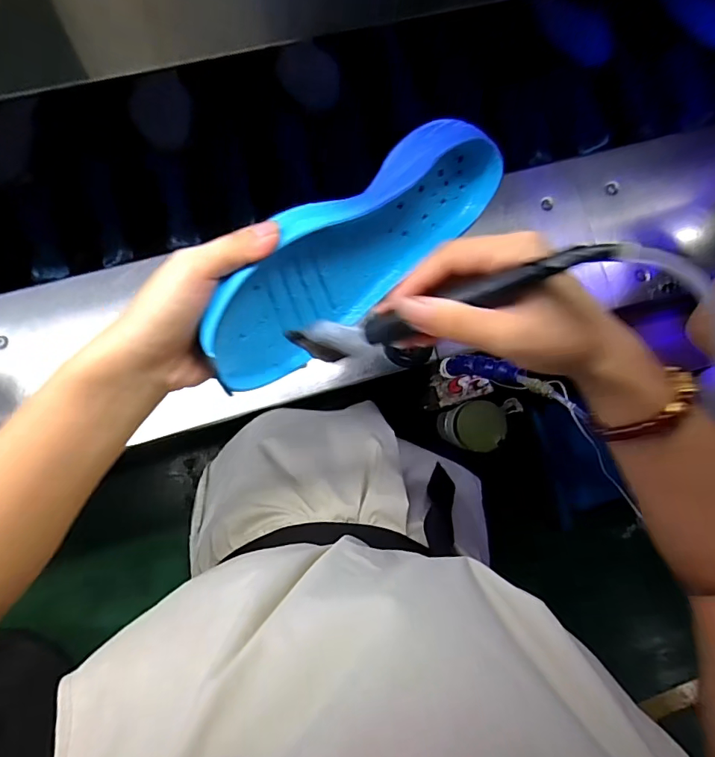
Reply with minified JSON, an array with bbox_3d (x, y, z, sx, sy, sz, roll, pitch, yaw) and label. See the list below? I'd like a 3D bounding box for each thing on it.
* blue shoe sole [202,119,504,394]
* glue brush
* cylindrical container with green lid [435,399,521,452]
[{"bbox_3d":[0.004,-0.085,0.328,0.033,0.098,0.253,32,61,34],"label":"blue shoe sole"},{"bbox_3d":[0.038,-0.038,0.247,0.173,0.025,0.021,-16,85,33],"label":"glue brush"},{"bbox_3d":[0.190,0.075,0.741,0.120,0.100,0.077,-3,85,-7],"label":"cylindrical container with green lid"}]

